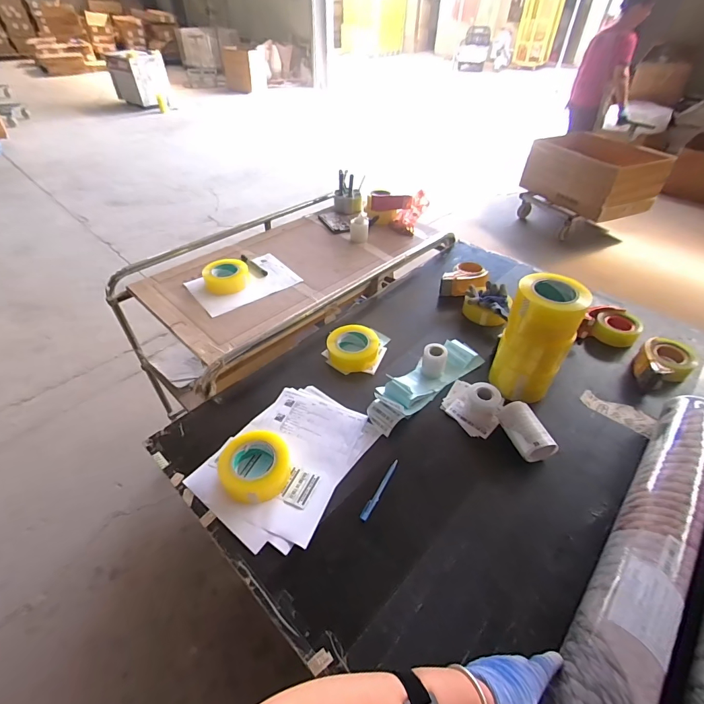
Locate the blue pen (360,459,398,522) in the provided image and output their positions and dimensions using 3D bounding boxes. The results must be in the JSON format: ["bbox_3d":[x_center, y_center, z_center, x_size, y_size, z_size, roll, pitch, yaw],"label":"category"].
[{"bbox_3d":[0.054,0.254,0.706,0.015,0.008,0.137,23,47,21],"label":"blue pen"}]

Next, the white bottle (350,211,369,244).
[{"bbox_3d":[0.028,-0.472,1.419,0.068,0.092,0.075,1,43,-2],"label":"white bottle"}]

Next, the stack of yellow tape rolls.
[{"bbox_3d":[0.398,-0.026,0.811,0.135,0.275,0.119,26,48,23],"label":"stack of yellow tape rolls"}]

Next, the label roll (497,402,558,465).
[{"bbox_3d":[0.355,0.162,0.769,0.075,0.054,0.120,-6,43,-9],"label":"label roll"}]

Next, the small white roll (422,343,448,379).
[{"bbox_3d":[0.199,0.022,0.913,0.055,0.071,0.048,11,43,9],"label":"small white roll"}]

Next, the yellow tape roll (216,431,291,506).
[{"bbox_3d":[-0.183,0.216,0.714,0.127,0.044,0.125,1,43,-1],"label":"yellow tape roll"}]

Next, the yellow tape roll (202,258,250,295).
[{"bbox_3d":[-0.390,-0.235,1.172,0.130,0.059,0.130,1,43,-1],"label":"yellow tape roll"}]

